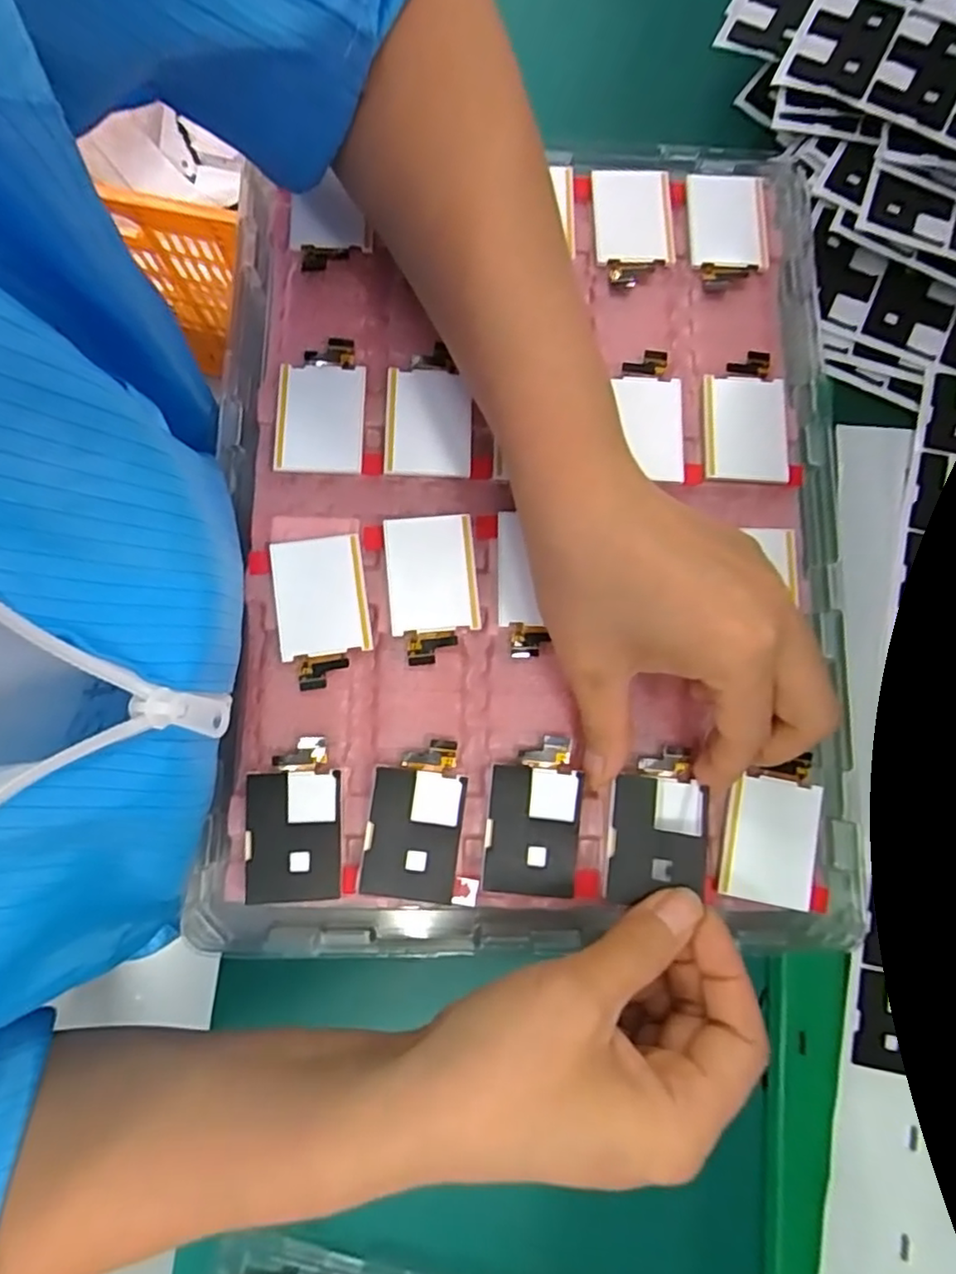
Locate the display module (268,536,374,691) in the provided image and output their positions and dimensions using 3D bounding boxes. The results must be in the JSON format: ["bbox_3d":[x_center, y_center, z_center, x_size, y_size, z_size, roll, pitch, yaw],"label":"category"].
[{"bbox_3d":[-0.061,-0.010,0.249,0.034,0.004,0.057,-8,81,-4],"label":"display module"}]

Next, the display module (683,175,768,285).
[{"bbox_3d":[0.115,-0.187,0.292,0.036,0.007,0.056,-3,81,-4],"label":"display module"}]

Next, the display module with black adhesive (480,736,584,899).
[{"bbox_3d":[0.021,0.067,0.240,0.034,0.004,0.057,7,81,-2],"label":"display module with black adhesive"}]

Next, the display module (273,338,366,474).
[{"bbox_3d":[-0.064,-0.095,0.260,0.035,0.006,0.057,2,81,-3],"label":"display module"}]

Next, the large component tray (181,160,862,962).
[{"bbox_3d":[0.026,-0.045,0.266,0.263,0.038,0.332,0,81,-3],"label":"large component tray"}]

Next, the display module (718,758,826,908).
[{"bbox_3d":[0.113,0.074,0.244,0.034,0.004,0.054,12,81,-1],"label":"display module"}]

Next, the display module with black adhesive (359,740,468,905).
[{"bbox_3d":[-0.023,0.068,0.238,0.034,0.006,0.057,8,81,-2],"label":"display module with black adhesive"}]

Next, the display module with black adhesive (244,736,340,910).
[{"bbox_3d":[-0.068,0.068,0.235,0.034,0.005,0.057,-1,81,-3],"label":"display module with black adhesive"}]

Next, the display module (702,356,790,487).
[{"bbox_3d":[0.116,-0.094,0.274,0.037,0.008,0.058,4,81,-3],"label":"display module"}]

